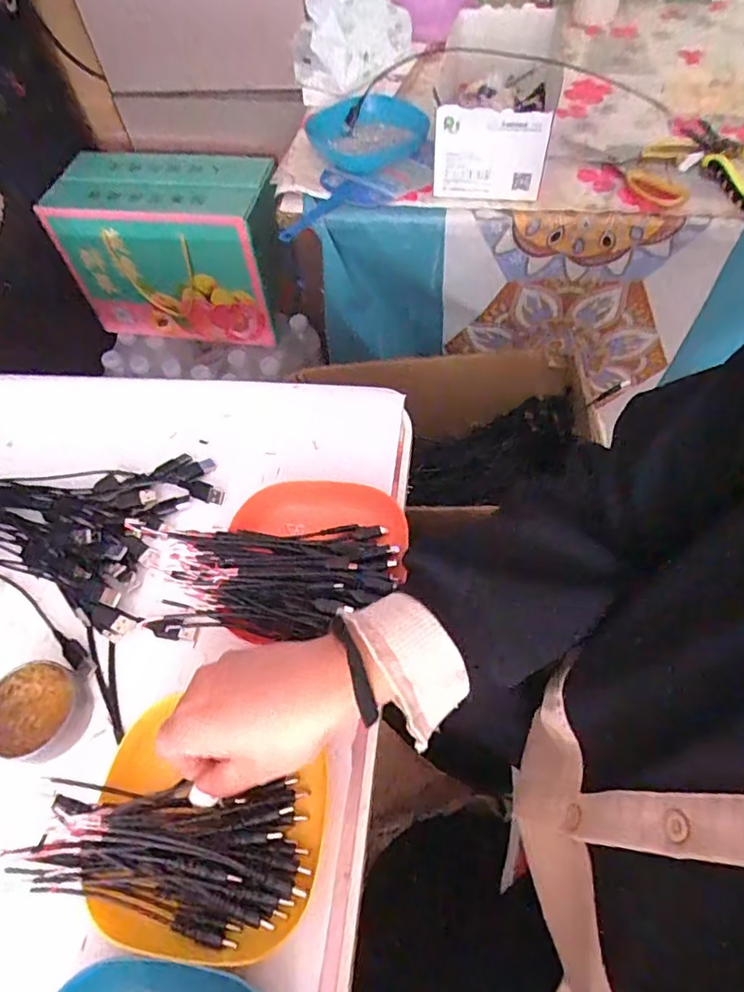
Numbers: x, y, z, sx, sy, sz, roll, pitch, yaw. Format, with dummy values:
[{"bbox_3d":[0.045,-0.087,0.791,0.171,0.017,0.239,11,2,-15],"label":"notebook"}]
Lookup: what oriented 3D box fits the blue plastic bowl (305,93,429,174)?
[{"bbox_3d":[-0.012,-0.454,0.709,0.132,0.045,0.105,34,66,21],"label":"blue plastic bowl"}]

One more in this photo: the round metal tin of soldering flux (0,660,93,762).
[{"bbox_3d":[-0.232,0.150,0.400,0.061,0.025,0.061,-1,59,2],"label":"round metal tin of soldering flux"}]

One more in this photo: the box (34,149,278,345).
[{"bbox_3d":[-0.311,-0.395,0.937,0.330,0.236,0.138,7,59,7],"label":"box"}]

